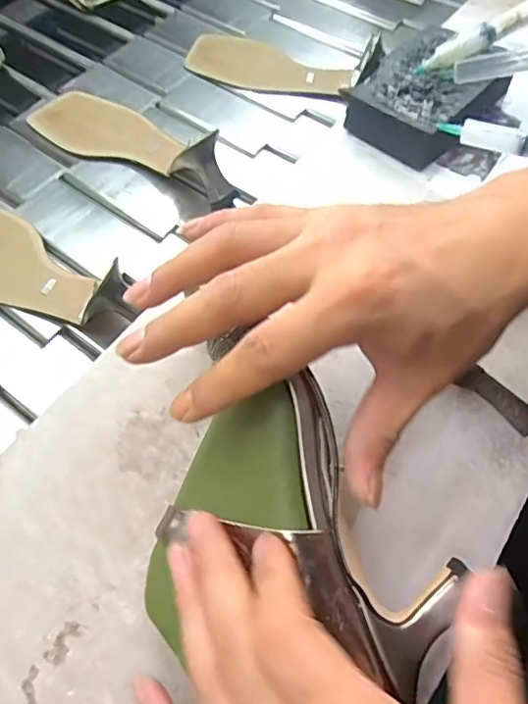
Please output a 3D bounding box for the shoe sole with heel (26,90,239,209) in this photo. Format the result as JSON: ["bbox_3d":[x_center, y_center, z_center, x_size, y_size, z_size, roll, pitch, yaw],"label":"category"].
[{"bbox_3d":[-0.115,-0.202,0.495,0.232,0.054,0.075,29,62,14],"label":"shoe sole with heel"}]

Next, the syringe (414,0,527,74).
[{"bbox_3d":[0.187,-0.248,0.413,0.142,0.020,0.018,-23,57,16],"label":"syringe"}]

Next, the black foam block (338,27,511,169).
[{"bbox_3d":[0.130,-0.205,0.438,0.091,0.038,0.118,35,63,17],"label":"black foam block"}]

